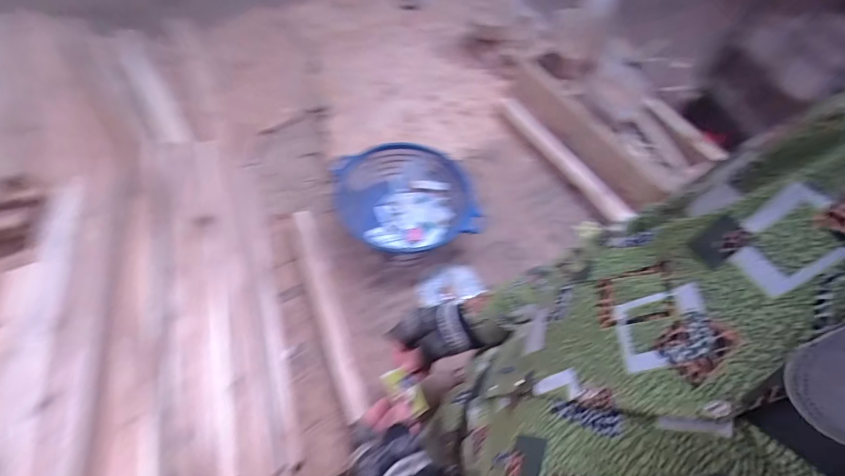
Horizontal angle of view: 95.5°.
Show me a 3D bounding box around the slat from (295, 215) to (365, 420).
[{"bbox_3d":[-0.172,0.113,0.668,0.031,0.032,0.388,-18,64,-13],"label":"slat"}]

